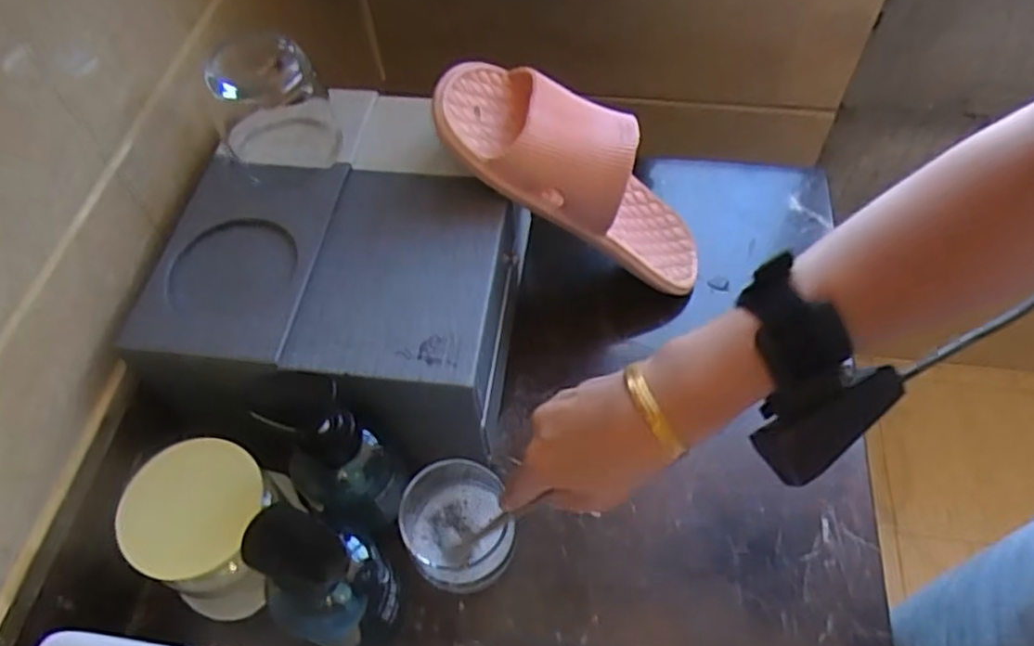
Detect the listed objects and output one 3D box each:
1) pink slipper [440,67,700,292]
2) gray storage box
[{"bbox_3d":[0.064,-0.117,0.522,0.079,0.258,0.092,-27,48,37],"label":"pink slipper"},{"bbox_3d":[-0.124,0.002,0.510,0.241,0.139,0.197,6,58,6],"label":"gray storage box"}]

